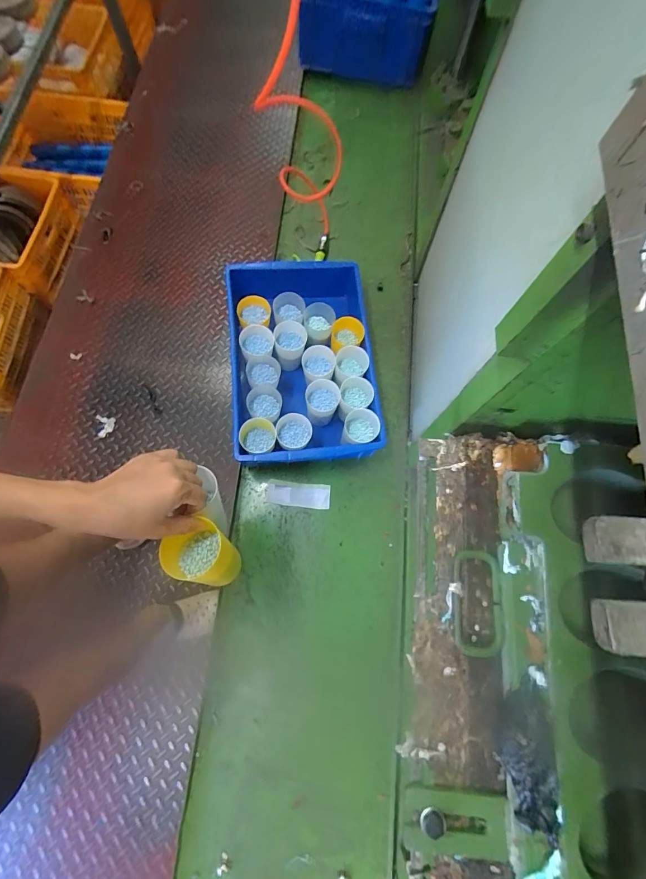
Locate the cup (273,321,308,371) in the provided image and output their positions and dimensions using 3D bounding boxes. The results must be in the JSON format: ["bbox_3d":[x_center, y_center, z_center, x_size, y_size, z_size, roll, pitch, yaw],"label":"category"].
[{"bbox_3d":[-0.066,-0.188,0.772,0.064,0.072,0.076,4,74,-1],"label":"cup"}]

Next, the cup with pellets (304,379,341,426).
[{"bbox_3d":[-0.002,-0.067,0.755,0.062,0.085,0.065,1,74,-2],"label":"cup with pellets"}]

